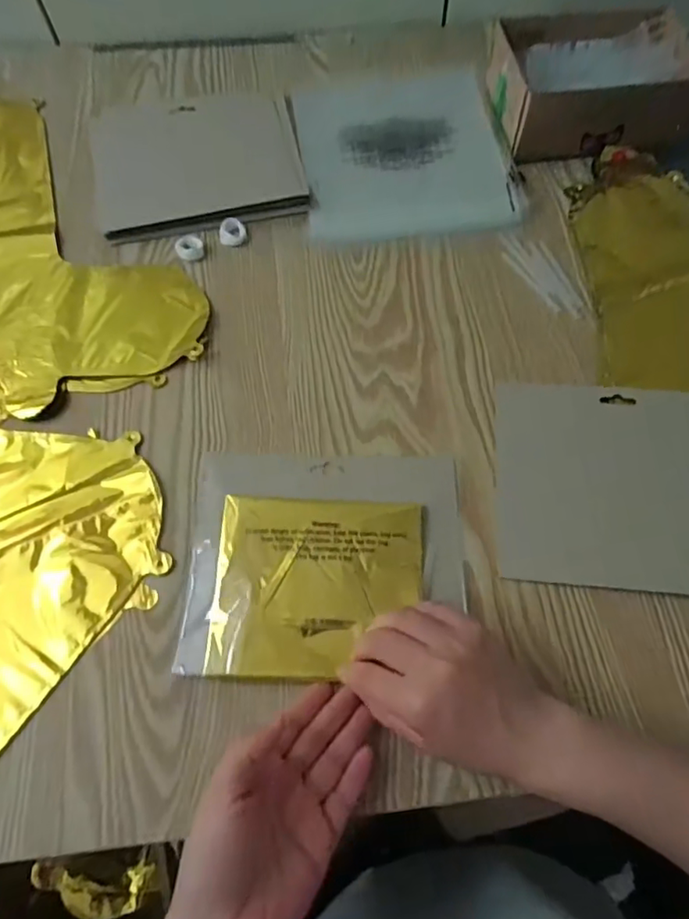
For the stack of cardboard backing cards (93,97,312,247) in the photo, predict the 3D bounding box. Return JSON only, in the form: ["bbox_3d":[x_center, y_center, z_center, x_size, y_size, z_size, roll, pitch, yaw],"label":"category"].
[{"bbox_3d":[-0.147,-0.302,0.562,0.203,0.010,0.180,-11,65,-4],"label":"stack of cardboard backing cards"}]

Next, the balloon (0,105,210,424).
[{"bbox_3d":[-0.309,-0.214,0.533,0.234,0.005,0.419,-26,67,-11],"label":"balloon"}]

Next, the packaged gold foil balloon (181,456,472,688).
[{"bbox_3d":[-0.013,0.067,0.396,0.192,0.019,0.160,0,65,1],"label":"packaged gold foil balloon"}]

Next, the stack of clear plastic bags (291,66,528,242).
[{"bbox_3d":[0.059,-0.323,0.579,0.204,0.011,0.240,-7,65,-2],"label":"stack of clear plastic bags"}]

